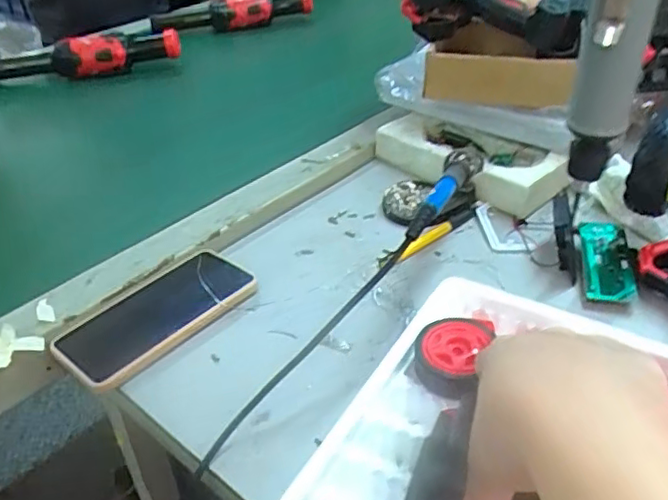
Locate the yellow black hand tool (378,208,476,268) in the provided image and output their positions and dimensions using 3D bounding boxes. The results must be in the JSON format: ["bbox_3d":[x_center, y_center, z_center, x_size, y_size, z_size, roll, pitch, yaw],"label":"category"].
[{"bbox_3d":[0.092,-0.014,0.588,0.128,0.007,0.013,-28,43,-29],"label":"yellow black hand tool"}]

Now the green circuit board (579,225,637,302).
[{"bbox_3d":[0.241,0.009,0.535,0.042,0.005,0.095,10,45,5],"label":"green circuit board"}]

